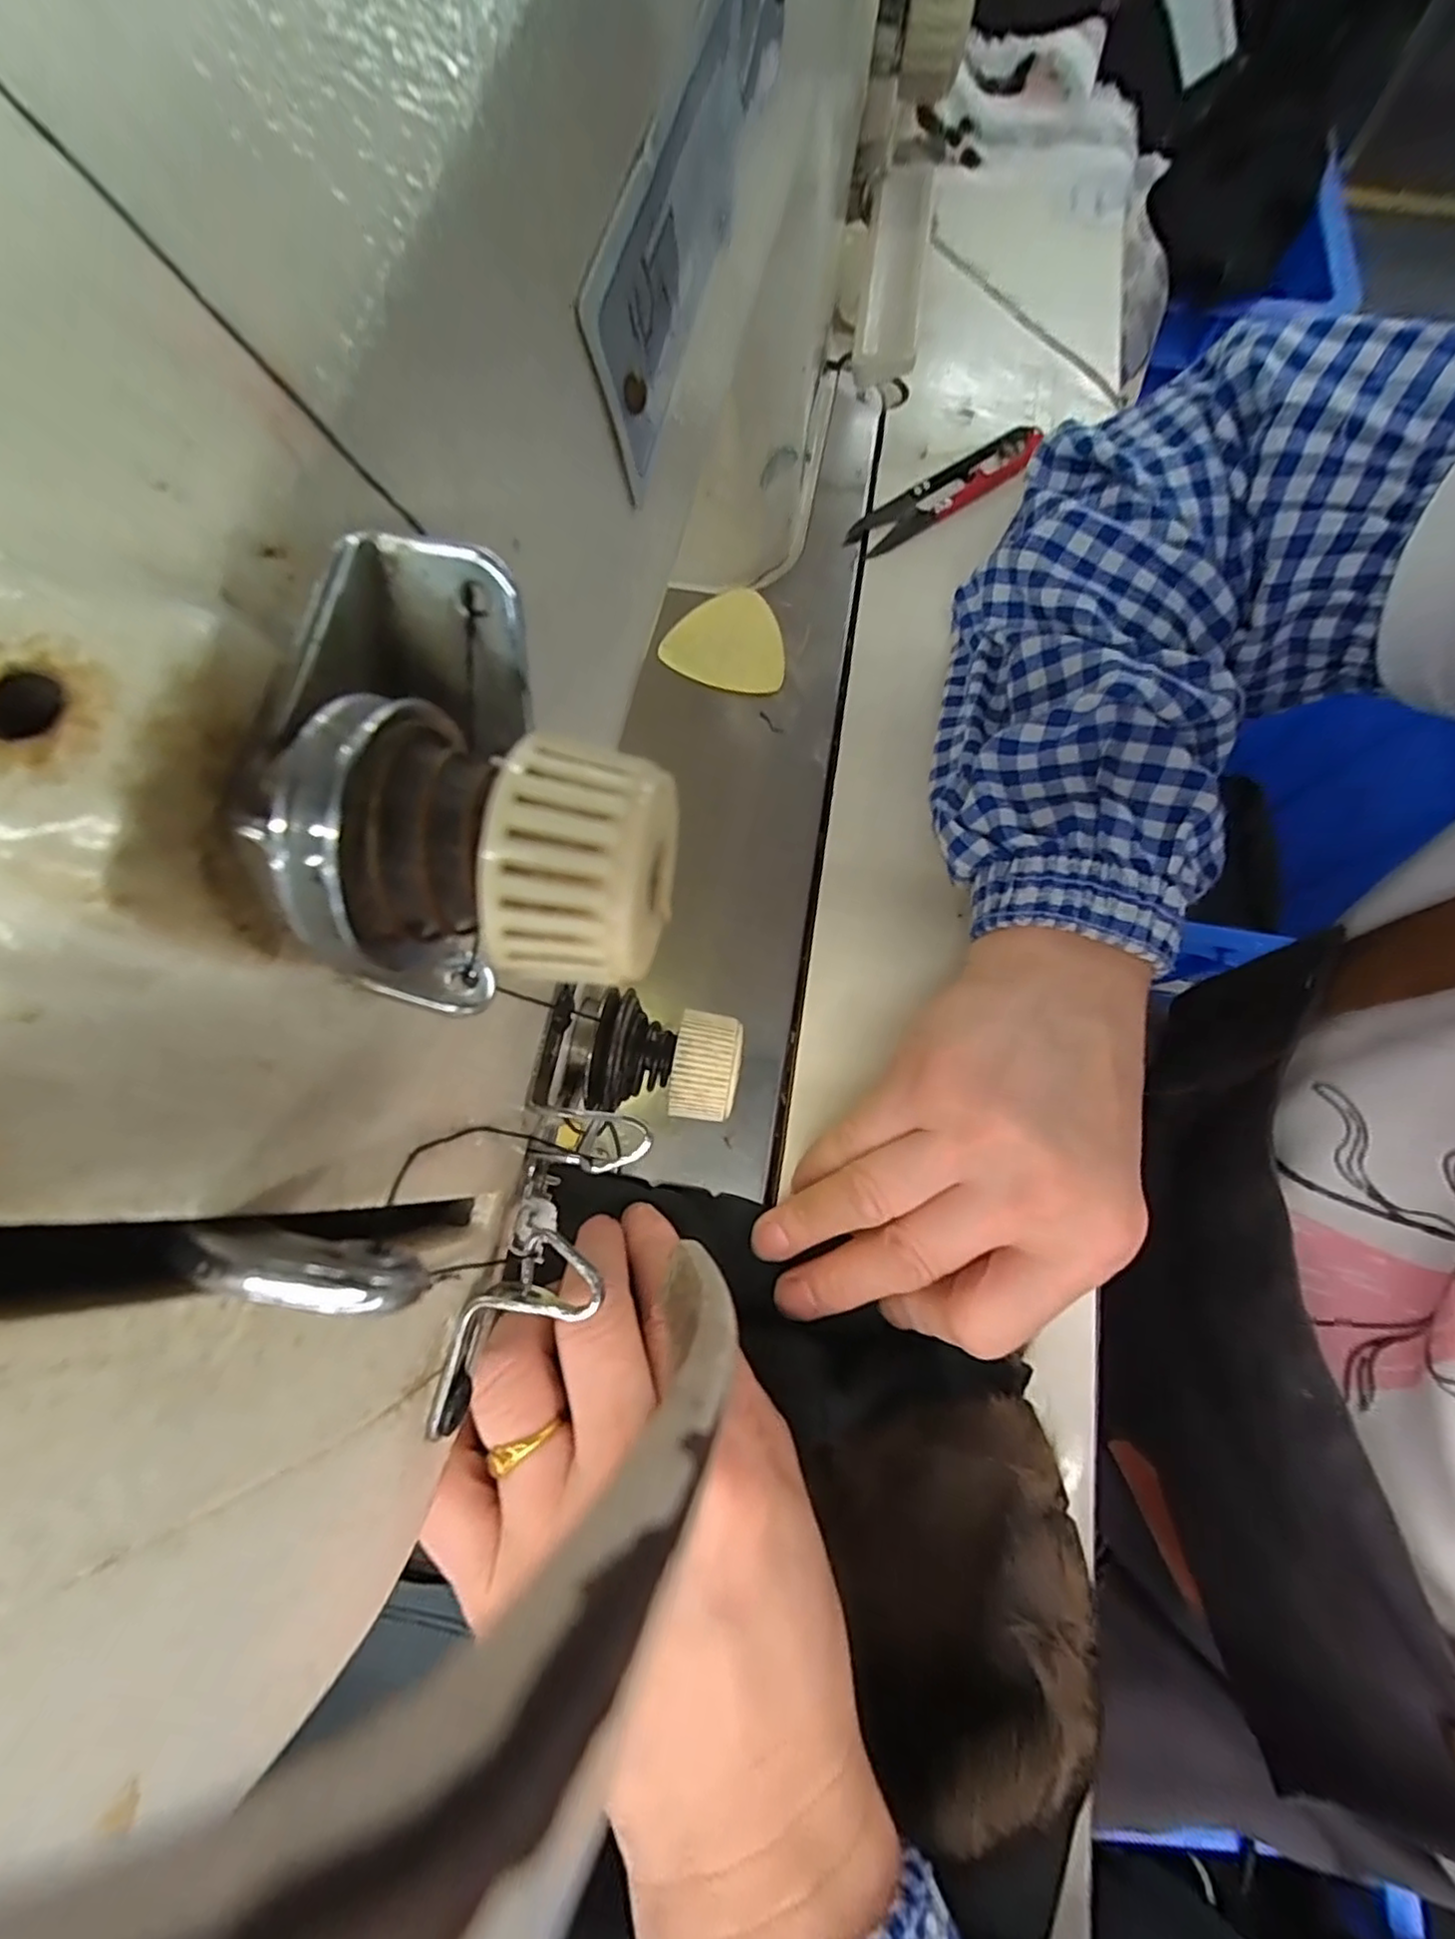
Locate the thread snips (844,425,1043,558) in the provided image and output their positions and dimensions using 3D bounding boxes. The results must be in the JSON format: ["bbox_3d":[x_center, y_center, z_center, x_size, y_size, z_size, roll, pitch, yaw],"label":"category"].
[{"bbox_3d":[0.105,-0.230,0.319,0.106,0.015,0.022,-33,78,-10],"label":"thread snips"}]

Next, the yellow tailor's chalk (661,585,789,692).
[{"bbox_3d":[0.004,-0.147,0.295,0.052,0.008,0.050,1,75,-2],"label":"yellow tailor's chalk"}]

